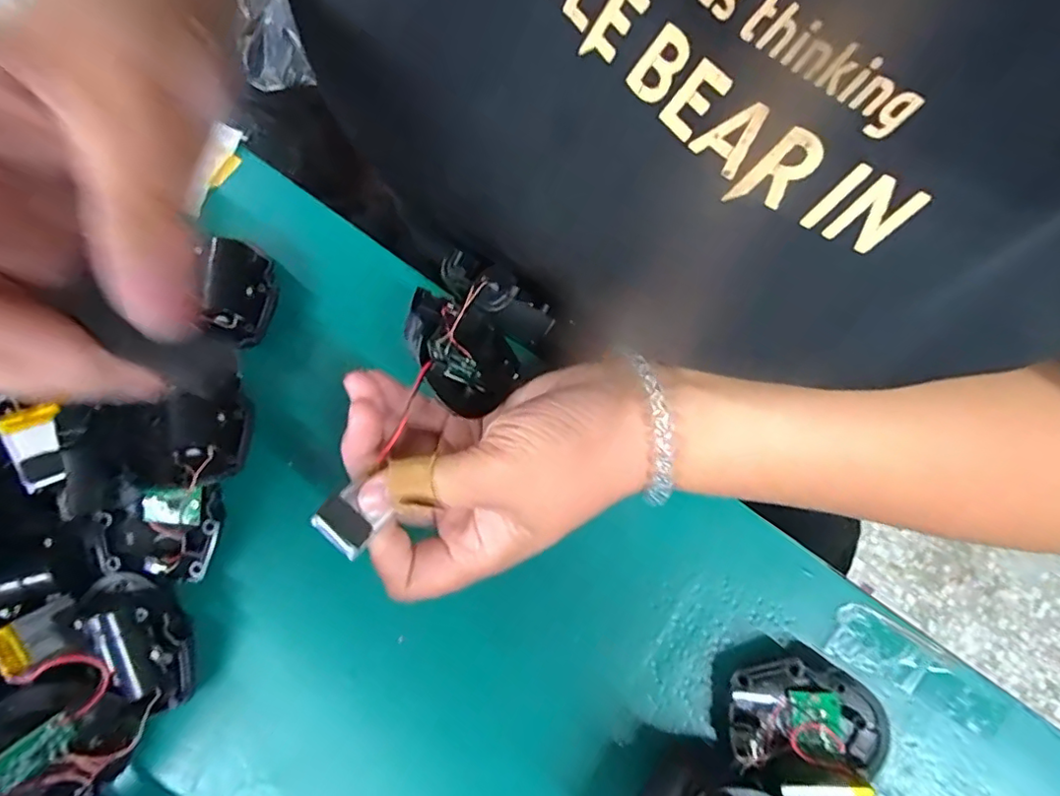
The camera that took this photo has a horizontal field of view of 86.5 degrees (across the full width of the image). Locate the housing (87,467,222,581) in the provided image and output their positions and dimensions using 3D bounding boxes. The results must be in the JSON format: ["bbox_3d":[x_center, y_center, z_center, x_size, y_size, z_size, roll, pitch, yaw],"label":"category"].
[{"bbox_3d":[-0.166,0.058,0.254,0.056,0.014,0.041,8,77,5],"label":"housing"}]

